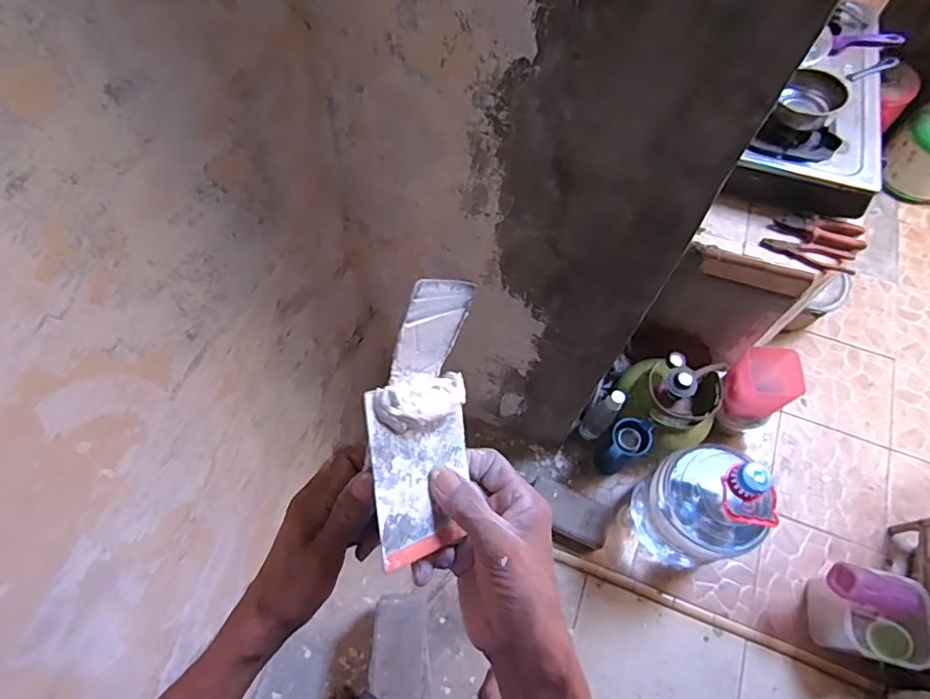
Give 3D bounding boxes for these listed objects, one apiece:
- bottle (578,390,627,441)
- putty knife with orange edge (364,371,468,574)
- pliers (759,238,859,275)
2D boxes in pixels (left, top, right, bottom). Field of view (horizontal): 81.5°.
[{"bbox_3d":[0.351,0.171,1.397,0.062,0.280,0.057,35,68,15],"label":"bottle"},{"bbox_3d":[-0.022,0.070,0.329,0.077,0.015,0.105,-4,94,-47],"label":"putty knife with orange edge"},{"bbox_3d":[0.755,-0.211,1.182,0.193,0.022,0.054,21,65,9],"label":"pliers"}]

